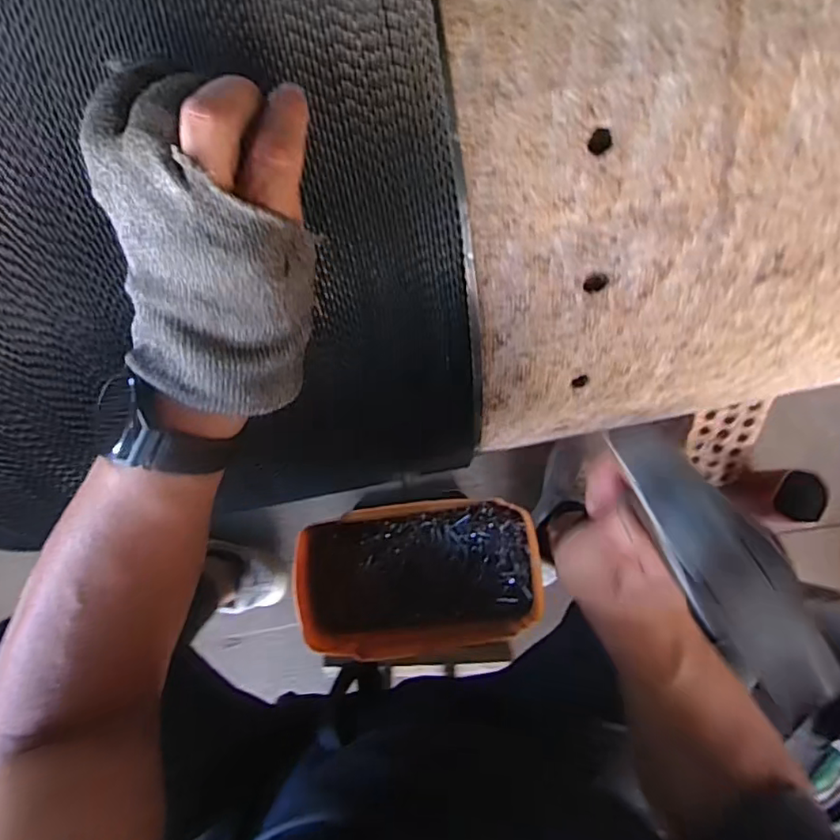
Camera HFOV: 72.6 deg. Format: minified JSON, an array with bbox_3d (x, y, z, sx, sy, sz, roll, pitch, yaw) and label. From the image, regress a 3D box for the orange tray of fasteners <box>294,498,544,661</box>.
[{"bbox_3d":[0.003,0.144,0.524,0.216,0.054,0.133,-5,77,-3],"label":"orange tray of fasteners"}]

